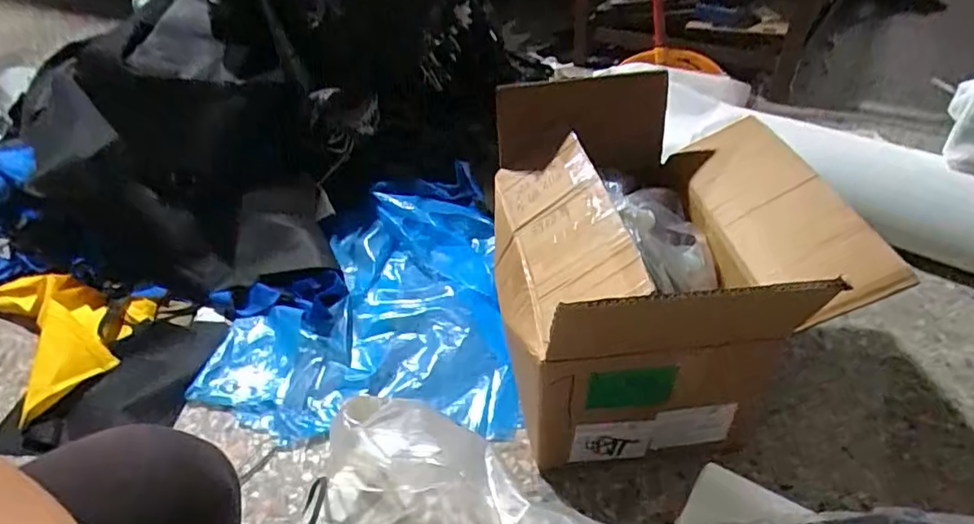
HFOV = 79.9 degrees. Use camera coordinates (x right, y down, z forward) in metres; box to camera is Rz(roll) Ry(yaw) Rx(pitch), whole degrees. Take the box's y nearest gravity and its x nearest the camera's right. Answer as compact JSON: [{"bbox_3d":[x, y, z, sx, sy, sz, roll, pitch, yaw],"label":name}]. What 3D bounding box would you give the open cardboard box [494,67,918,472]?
[{"bbox_3d":[0.212,0.023,0.727,0.378,0.305,0.400,-7,39,-4],"label":"open cardboard box"}]

